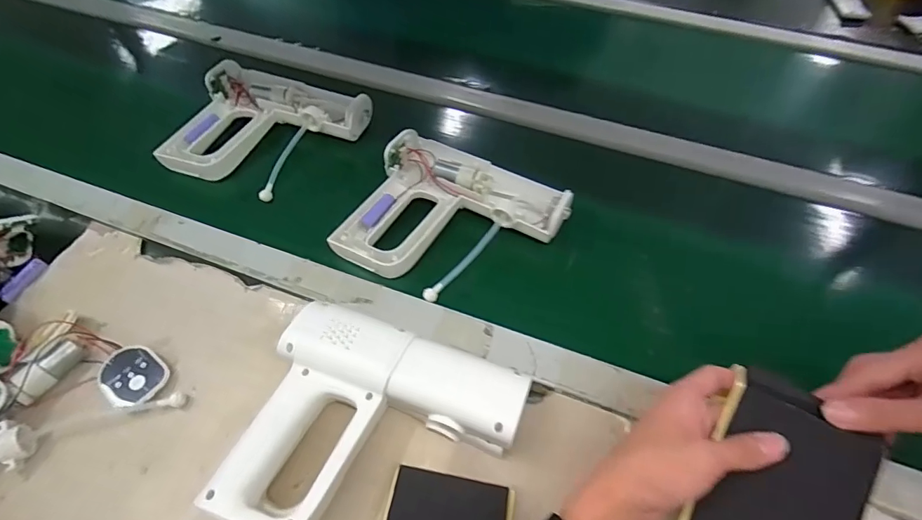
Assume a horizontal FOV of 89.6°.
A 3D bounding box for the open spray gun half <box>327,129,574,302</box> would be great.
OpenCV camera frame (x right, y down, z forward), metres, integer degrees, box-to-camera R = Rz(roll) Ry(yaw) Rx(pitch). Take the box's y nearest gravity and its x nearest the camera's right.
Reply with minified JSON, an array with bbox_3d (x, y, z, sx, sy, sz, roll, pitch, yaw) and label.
[{"bbox_3d":[-0.008,-0.043,0.508,0.212,0.039,0.177,21,59,14],"label":"open spray gun half"}]

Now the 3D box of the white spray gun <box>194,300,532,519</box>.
[{"bbox_3d":[-0.066,0.141,0.367,0.195,0.059,0.172,17,58,12],"label":"white spray gun"}]

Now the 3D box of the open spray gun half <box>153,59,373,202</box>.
[{"bbox_3d":[-0.249,-0.172,0.600,0.219,0.038,0.195,14,57,10],"label":"open spray gun half"}]

